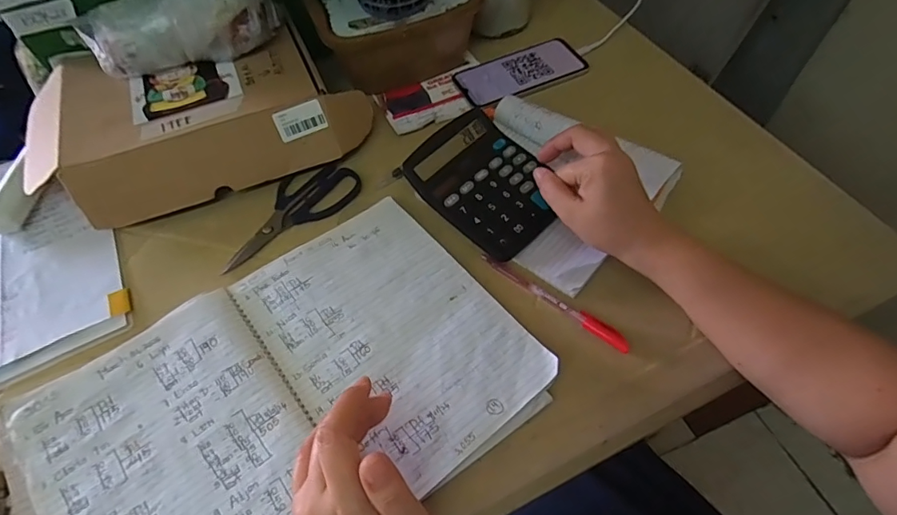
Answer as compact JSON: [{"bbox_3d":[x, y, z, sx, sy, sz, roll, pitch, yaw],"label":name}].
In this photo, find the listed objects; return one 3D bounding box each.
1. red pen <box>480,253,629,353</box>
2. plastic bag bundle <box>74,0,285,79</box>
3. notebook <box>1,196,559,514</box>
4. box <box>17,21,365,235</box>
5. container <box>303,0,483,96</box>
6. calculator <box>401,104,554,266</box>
[{"bbox_3d":[0.093,0.036,0.428,0.150,0.010,0.013,34,65,22],"label":"red pen"},{"bbox_3d":[-0.286,-0.259,0.510,0.195,0.094,0.080,-22,59,-12],"label":"plastic bag bundle"},{"bbox_3d":[-0.132,0.115,0.376,0.382,0.018,0.249,-33,62,-18],"label":"notebook"},{"bbox_3d":[-0.280,-0.159,0.539,0.356,0.072,0.211,-20,58,-10],"label":"box"},{"bbox_3d":[-0.064,-0.280,0.589,0.194,0.094,0.135,-10,57,-4],"label":"container"},{"bbox_3d":[0.041,-0.078,0.476,0.116,0.037,0.139,-41,64,-21],"label":"calculator"}]

